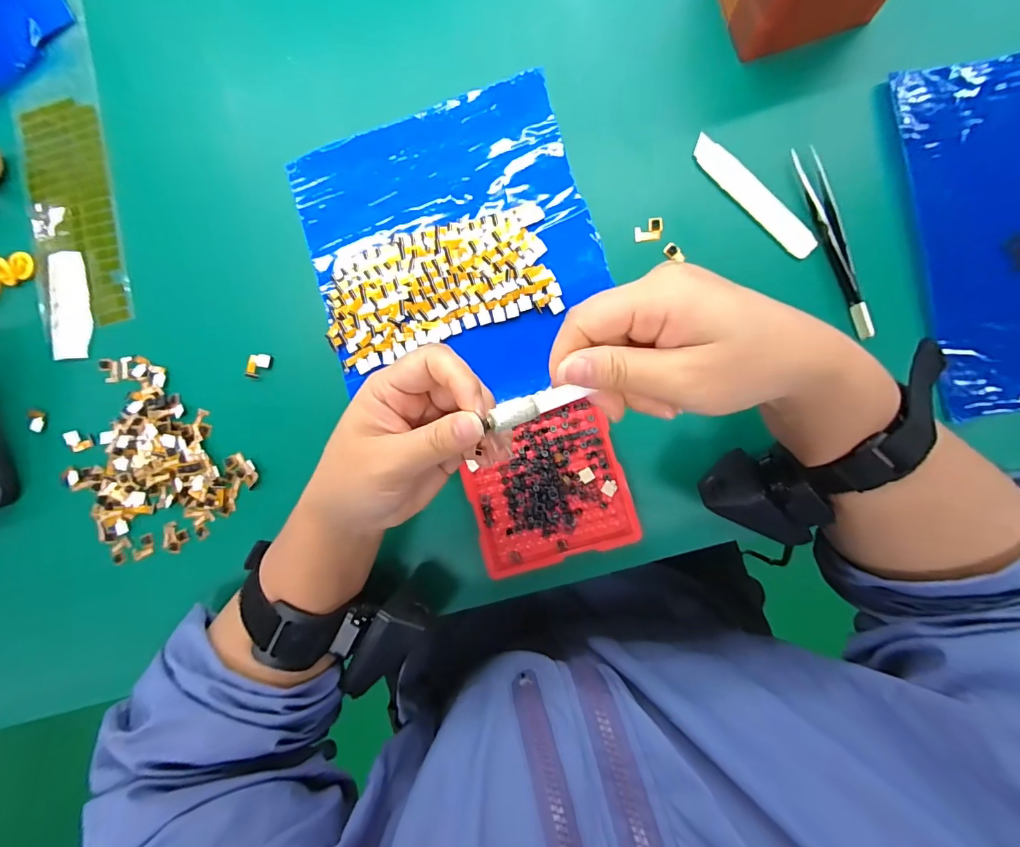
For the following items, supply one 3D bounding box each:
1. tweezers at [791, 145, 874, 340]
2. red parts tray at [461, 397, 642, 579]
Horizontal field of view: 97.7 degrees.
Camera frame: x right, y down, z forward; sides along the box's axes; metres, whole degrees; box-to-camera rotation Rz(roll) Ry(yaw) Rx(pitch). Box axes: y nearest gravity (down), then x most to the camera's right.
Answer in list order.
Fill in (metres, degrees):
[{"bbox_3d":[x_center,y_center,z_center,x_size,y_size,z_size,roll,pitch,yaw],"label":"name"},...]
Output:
[{"bbox_3d":[0.207,-0.116,0.282,0.015,0.010,0.126,-17,85,4],"label":"tweezers"},{"bbox_3d":[0.024,0.042,0.292,0.098,0.016,0.093,-16,85,4],"label":"red parts tray"}]

